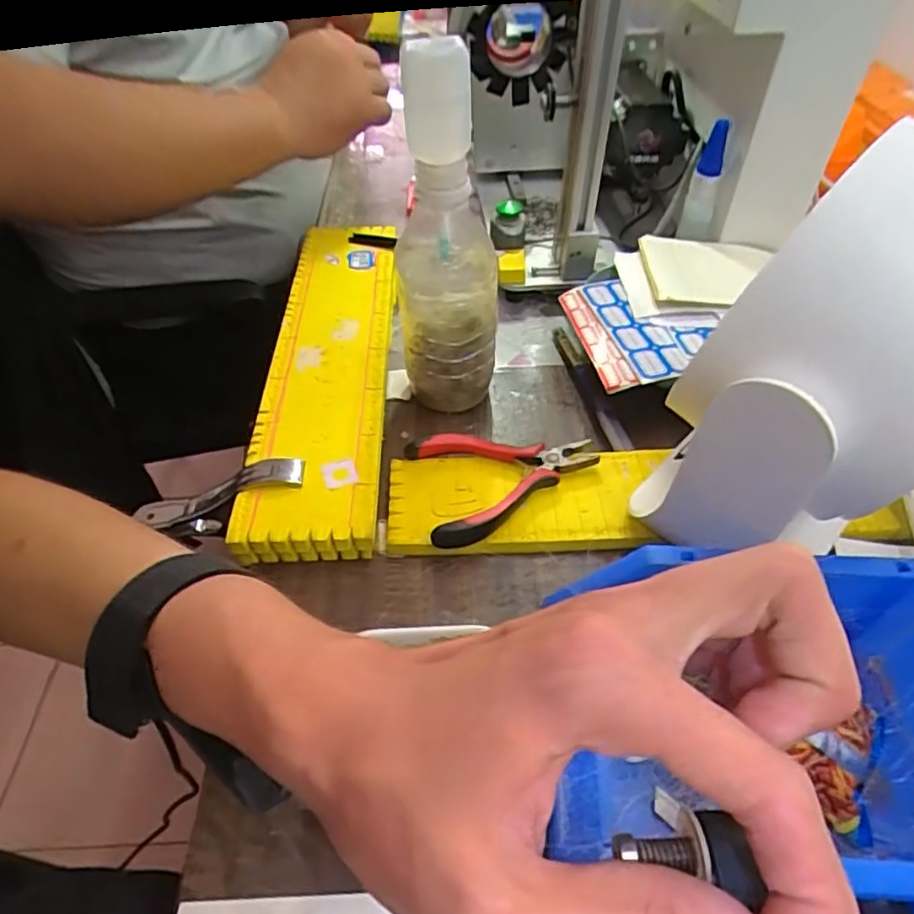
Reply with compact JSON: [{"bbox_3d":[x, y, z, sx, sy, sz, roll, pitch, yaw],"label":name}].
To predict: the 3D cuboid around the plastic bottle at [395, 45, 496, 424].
[{"bbox_3d":[-0.007,-0.128,0.364,0.061,0.198,0.059,0,49,1],"label":"plastic bottle"}]

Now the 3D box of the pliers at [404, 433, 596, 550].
[{"bbox_3d":[0.029,0.015,0.365,0.111,0.017,0.072,-4,48,-2],"label":"pliers"}]

